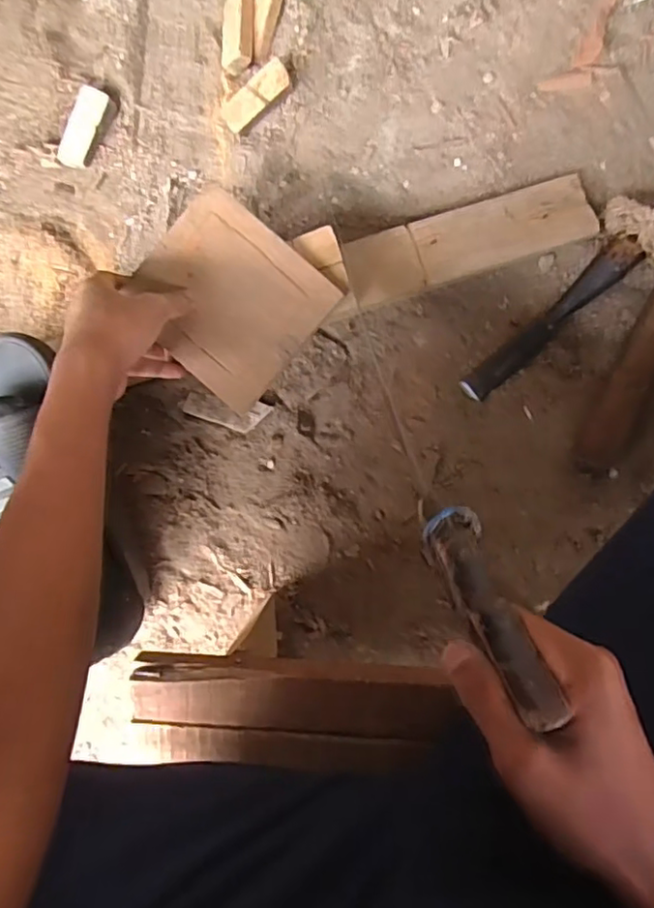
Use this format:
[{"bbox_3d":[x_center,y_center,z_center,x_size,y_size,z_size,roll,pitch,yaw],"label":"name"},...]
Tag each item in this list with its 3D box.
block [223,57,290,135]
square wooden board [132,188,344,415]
[{"bbox_3d":[-0.063,-0.321,0.552,0.068,0.016,0.027,-42,87,6],"label":"block"},{"bbox_3d":[-0.078,-0.121,0.475,0.135,0.008,0.120,42,96,4],"label":"square wooden board"}]

